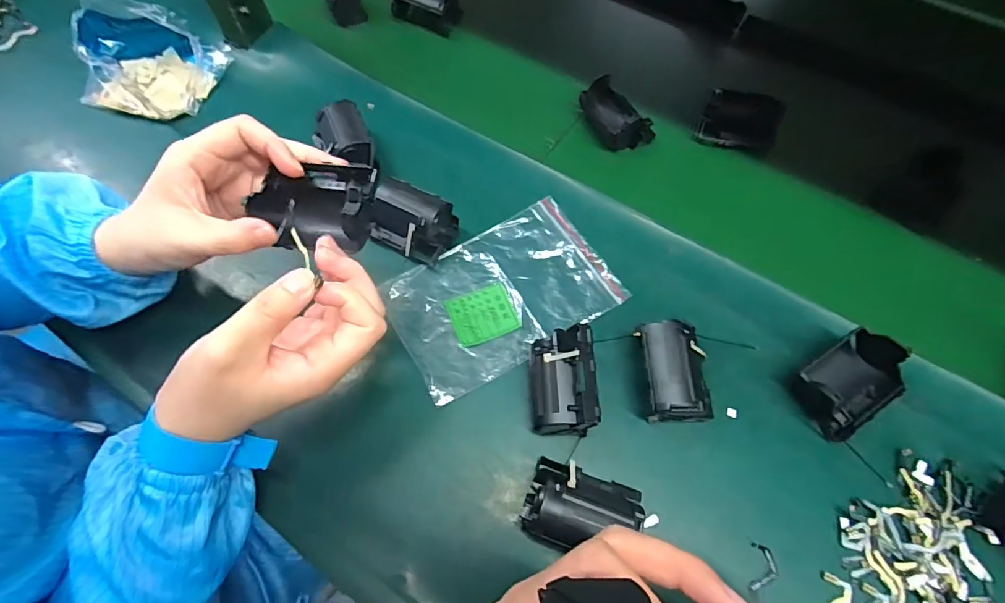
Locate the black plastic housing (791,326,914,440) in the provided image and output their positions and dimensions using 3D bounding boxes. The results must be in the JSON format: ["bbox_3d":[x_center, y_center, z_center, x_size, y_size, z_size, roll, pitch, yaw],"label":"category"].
[{"bbox_3d":[0.250,0.058,0.341,0.078,0.037,0.053,-32,68,-14],"label":"black plastic housing"}]

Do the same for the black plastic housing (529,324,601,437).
[{"bbox_3d":[0.041,0.057,0.337,0.042,0.047,0.069,0,63,0],"label":"black plastic housing"}]

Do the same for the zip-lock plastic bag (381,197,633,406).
[{"bbox_3d":[-0.001,-0.007,0.391,0.172,0.010,0.114,-28,67,-13],"label":"zip-lock plastic bag"}]

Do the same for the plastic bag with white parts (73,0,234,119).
[{"bbox_3d":[-0.355,-0.249,0.469,0.112,0.074,0.107,16,65,8],"label":"plastic bag with white parts"}]

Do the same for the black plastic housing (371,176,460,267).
[{"bbox_3d":[-0.077,-0.067,0.399,0.071,0.041,0.049,26,66,13],"label":"black plastic housing"}]

